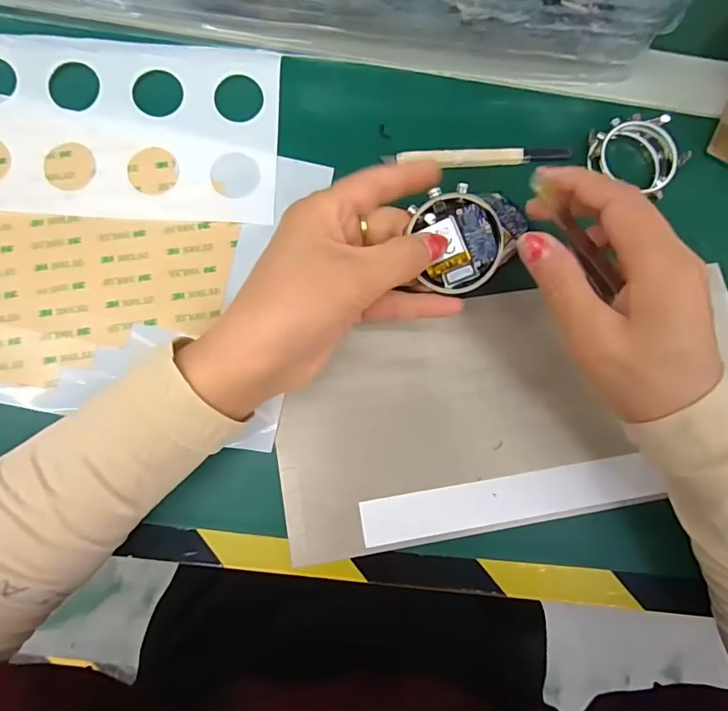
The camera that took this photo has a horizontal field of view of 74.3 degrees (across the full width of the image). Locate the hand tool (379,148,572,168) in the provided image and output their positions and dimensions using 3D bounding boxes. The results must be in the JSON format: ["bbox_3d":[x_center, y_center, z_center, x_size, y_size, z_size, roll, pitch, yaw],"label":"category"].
[{"bbox_3d":[0.068,-0.119,0.291,0.113,0.011,0.011,-6,82,-5],"label":"hand tool"}]

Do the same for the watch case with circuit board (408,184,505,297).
[{"bbox_3d":[0.045,-0.055,0.229,0.039,0.012,0.046,-16,103,20],"label":"watch case with circuit board"}]

